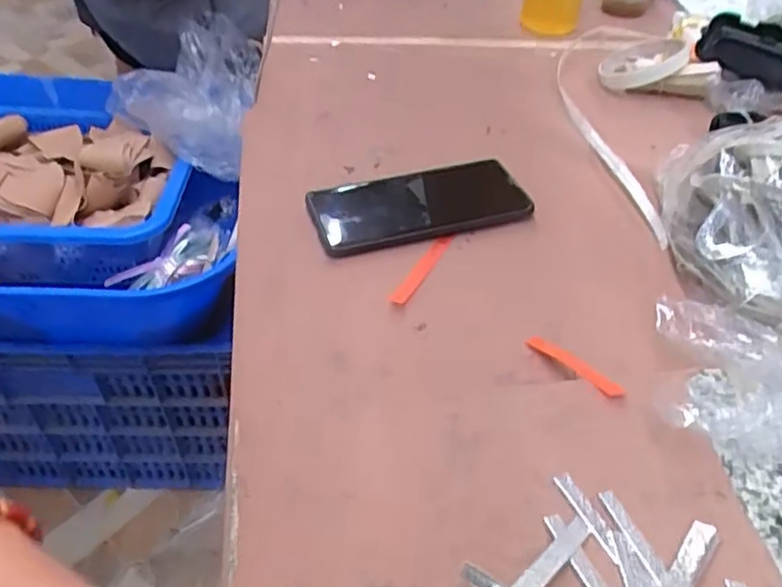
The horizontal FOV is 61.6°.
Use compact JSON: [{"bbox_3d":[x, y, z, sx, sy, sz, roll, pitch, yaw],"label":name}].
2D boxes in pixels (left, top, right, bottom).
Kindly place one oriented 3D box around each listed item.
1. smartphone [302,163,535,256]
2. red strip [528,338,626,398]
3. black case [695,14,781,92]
[{"bbox_3d":[0.021,-0.070,0.501,0.159,0.014,0.074,-12,46,-13],"label":"smartphone"},{"bbox_3d":[0.105,0.041,0.376,0.012,0.007,0.072,-19,28,-20],"label":"red strip"},{"bbox_3d":[0.339,-0.220,0.601,0.108,0.037,0.041,29,51,23],"label":"black case"}]

